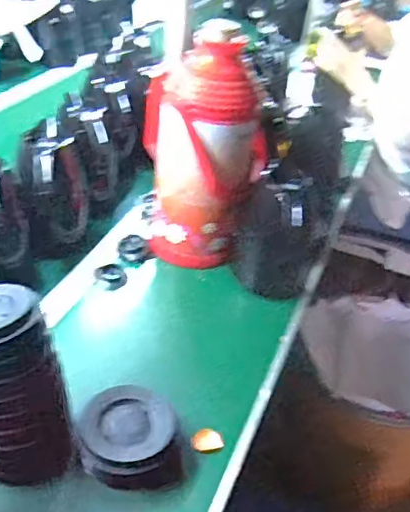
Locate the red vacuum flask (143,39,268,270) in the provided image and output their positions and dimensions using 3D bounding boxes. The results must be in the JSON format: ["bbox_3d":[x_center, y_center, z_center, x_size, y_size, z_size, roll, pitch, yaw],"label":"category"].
[{"bbox_3d":[0.007,-0.170,0.958,0.185,0.348,0.164,4,37,-3],"label":"red vacuum flask"}]

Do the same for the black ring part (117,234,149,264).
[{"bbox_3d":[-0.126,-0.012,1.018,0.051,0.031,0.051,-2,38,-11],"label":"black ring part"}]

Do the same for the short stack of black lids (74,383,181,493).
[{"bbox_3d":[-0.091,0.219,0.708,0.124,0.051,0.116,-6,39,-17],"label":"short stack of black lids"}]

